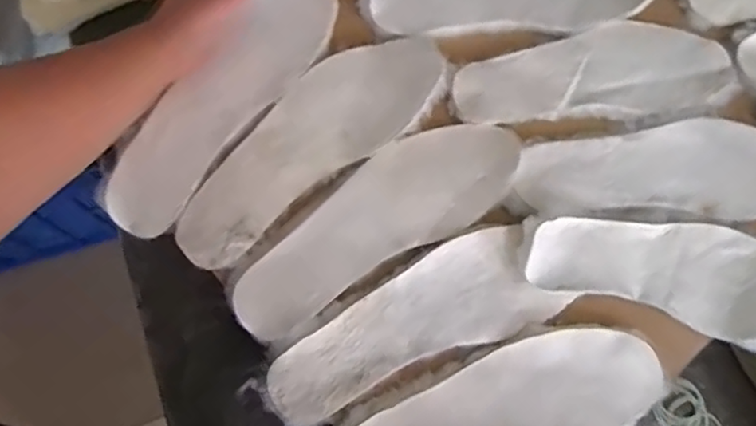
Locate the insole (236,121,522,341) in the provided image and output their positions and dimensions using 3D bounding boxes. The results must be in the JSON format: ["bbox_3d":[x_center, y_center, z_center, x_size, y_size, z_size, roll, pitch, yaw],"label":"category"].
[{"bbox_3d":[-0.003,0.004,0.555,0.274,0.018,0.091,-31,76,-10],"label":"insole"}]

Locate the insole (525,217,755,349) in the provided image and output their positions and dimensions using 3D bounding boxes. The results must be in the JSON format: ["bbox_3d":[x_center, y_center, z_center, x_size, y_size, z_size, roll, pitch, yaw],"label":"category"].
[{"bbox_3d":[0.258,0.047,0.544,0.256,0.036,0.092,14,73,3],"label":"insole"}]

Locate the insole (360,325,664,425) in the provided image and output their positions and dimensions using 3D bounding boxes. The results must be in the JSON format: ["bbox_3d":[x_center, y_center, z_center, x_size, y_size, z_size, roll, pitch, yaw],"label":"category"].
[{"bbox_3d":[0.098,0.165,0.526,0.272,0.019,0.095,-17,74,-7],"label":"insole"}]

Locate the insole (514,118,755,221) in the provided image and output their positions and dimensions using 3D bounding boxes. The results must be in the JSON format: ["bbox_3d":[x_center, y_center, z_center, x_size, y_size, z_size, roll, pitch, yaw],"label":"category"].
[{"bbox_3d":[0.264,-0.041,0.586,0.272,0.007,0.093,-2,73,-2],"label":"insole"}]

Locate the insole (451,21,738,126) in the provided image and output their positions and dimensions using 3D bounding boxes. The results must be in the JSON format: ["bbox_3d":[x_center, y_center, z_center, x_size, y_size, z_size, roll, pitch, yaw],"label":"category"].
[{"bbox_3d":[0.207,-0.128,0.603,0.273,0.012,0.098,-13,74,-6],"label":"insole"}]

